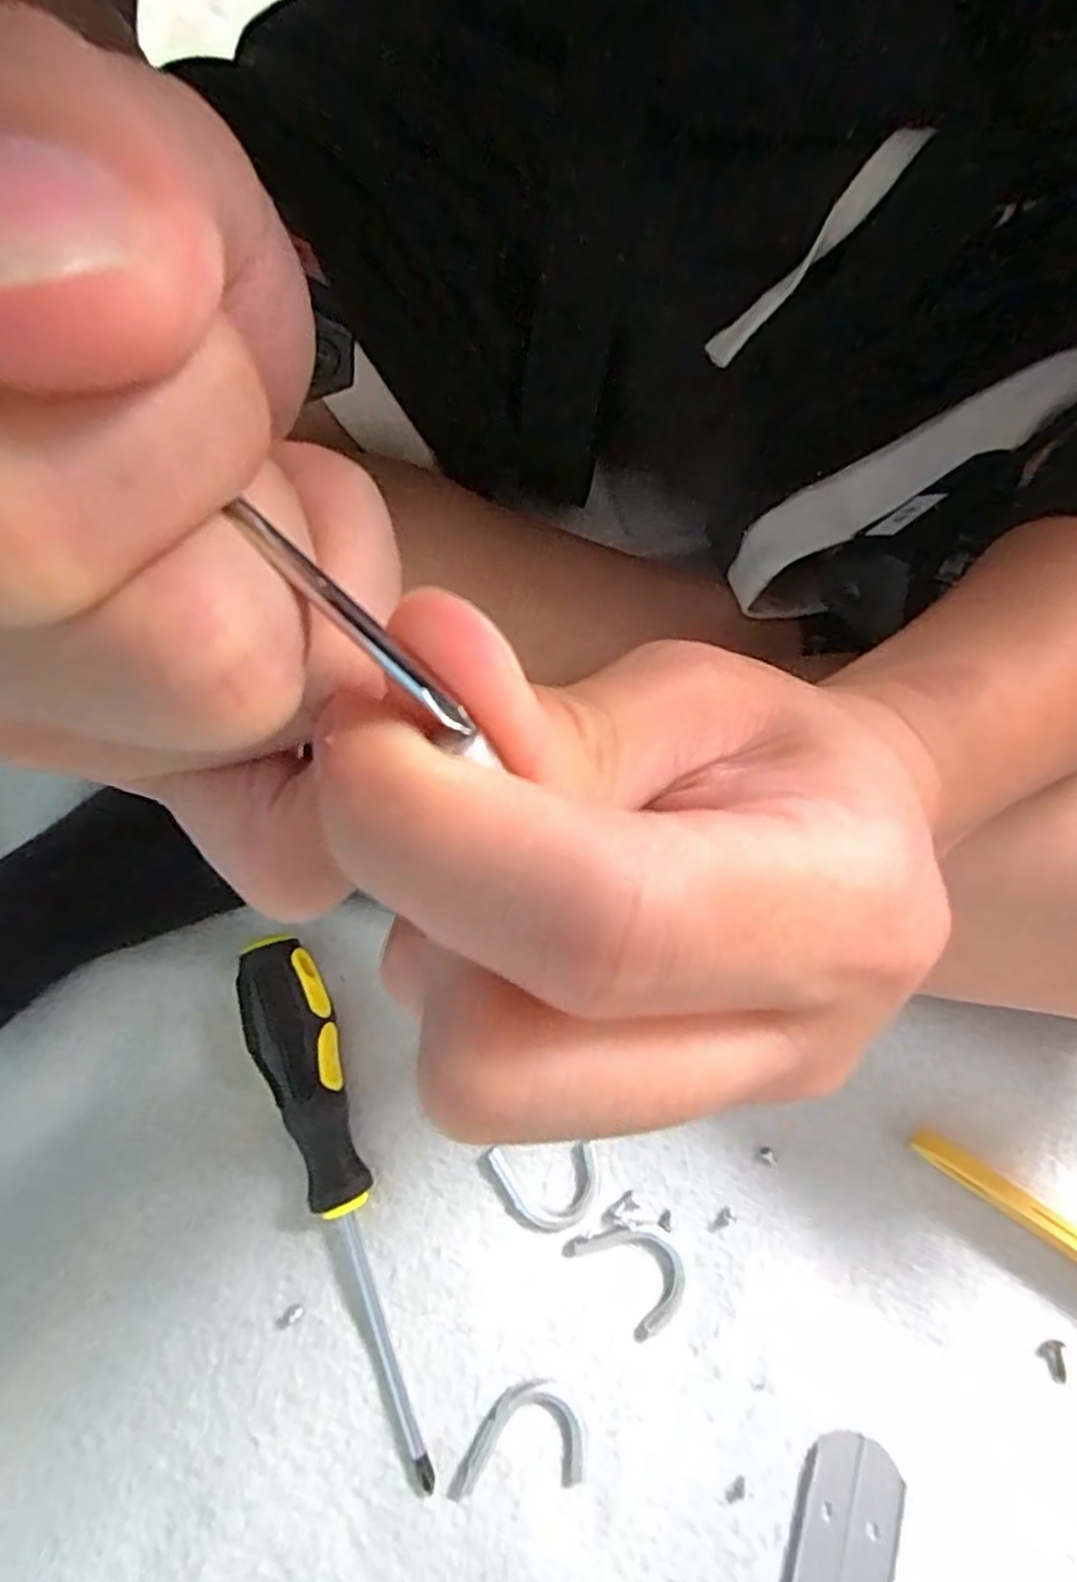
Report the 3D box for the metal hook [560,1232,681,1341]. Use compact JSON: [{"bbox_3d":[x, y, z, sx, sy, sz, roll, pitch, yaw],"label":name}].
[{"bbox_3d":[0.037,0.188,0.280,0.031,0.004,0.046,-42,80,-11],"label":"metal hook"}]

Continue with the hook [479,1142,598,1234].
[{"bbox_3d":[0.001,0.162,0.288,0.047,0.004,0.031,-1,75,-2],"label":"hook"}]

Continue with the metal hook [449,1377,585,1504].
[{"bbox_3d":[-0.008,0.238,0.259,0.048,0.006,0.032,-3,75,-2],"label":"metal hook"}]

